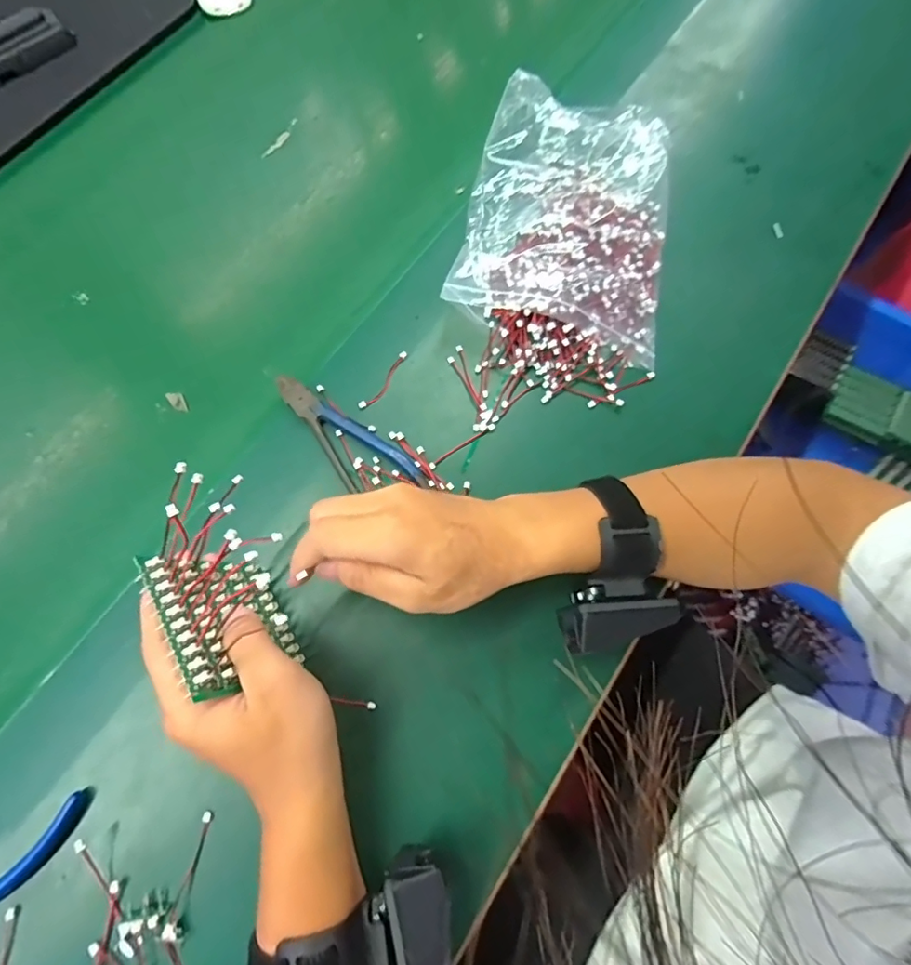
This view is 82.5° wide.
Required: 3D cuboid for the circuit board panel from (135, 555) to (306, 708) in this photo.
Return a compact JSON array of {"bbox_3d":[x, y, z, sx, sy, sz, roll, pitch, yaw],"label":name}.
[{"bbox_3d":[-0.121,0.074,0.293,0.017,0.090,0.078,-36,70,6],"label":"circuit board panel"}]

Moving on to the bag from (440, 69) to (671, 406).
[{"bbox_3d":[0.086,-0.200,0.416,0.159,0.043,0.273,6,75,10],"label":"bag"}]

